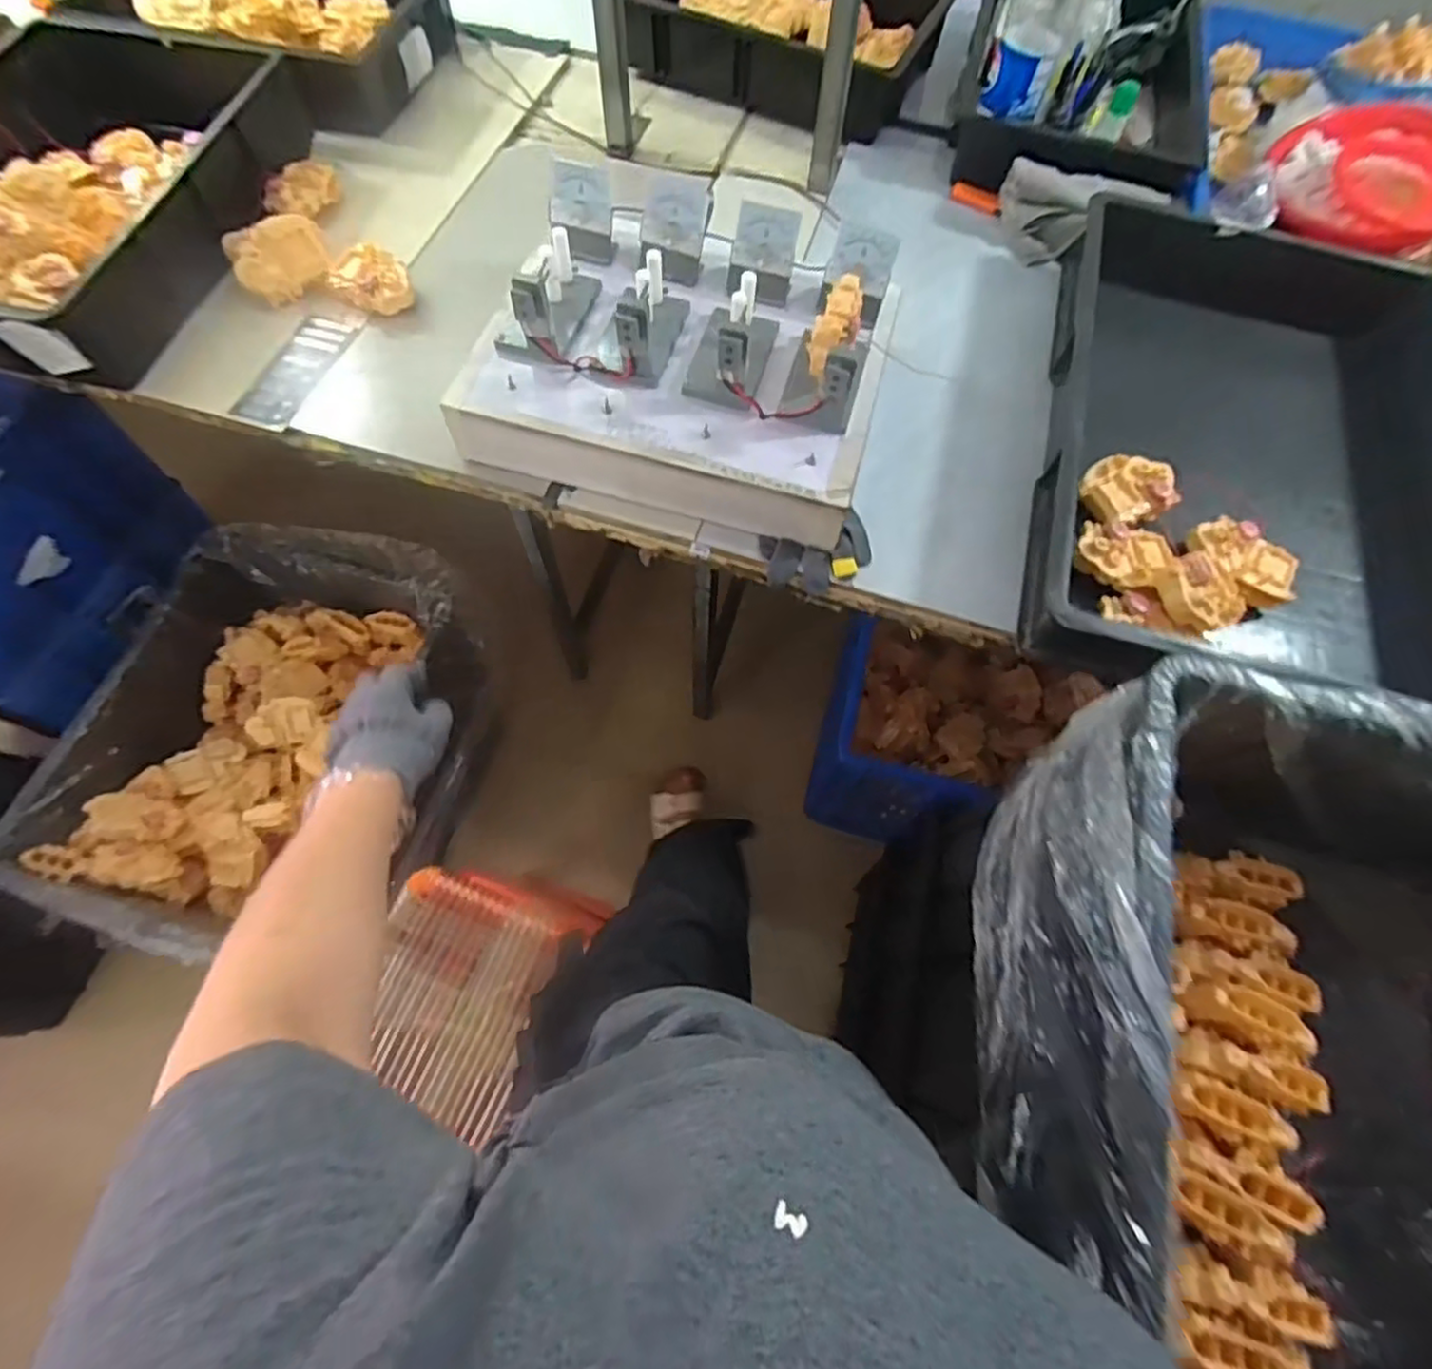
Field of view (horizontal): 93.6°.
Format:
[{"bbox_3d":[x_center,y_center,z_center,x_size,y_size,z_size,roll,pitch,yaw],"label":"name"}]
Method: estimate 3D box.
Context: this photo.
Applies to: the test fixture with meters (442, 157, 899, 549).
[{"bbox_3d":[-0.036,-0.327,0.675,0.397,0.146,0.295,12,66,3],"label":"test fixture with meters"}]

